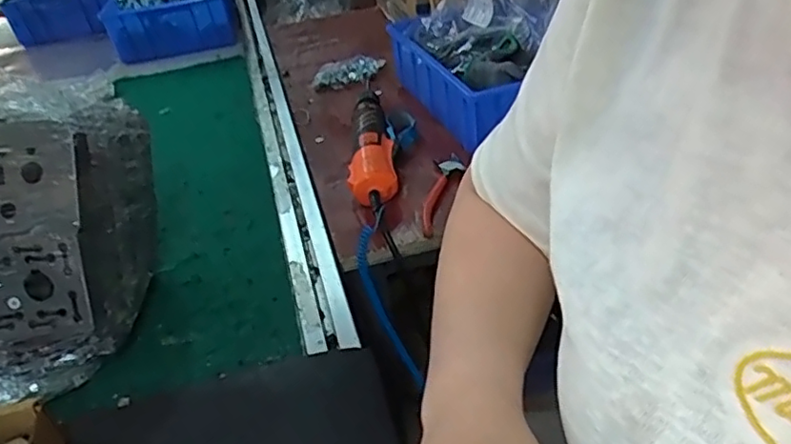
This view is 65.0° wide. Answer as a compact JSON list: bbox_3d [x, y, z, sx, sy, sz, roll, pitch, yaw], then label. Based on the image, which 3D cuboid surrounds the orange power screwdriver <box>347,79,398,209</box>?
[{"bbox_3d":[-0.028,-0.095,0.724,0.046,0.043,0.253,-7,34,1],"label":"orange power screwdriver"}]

